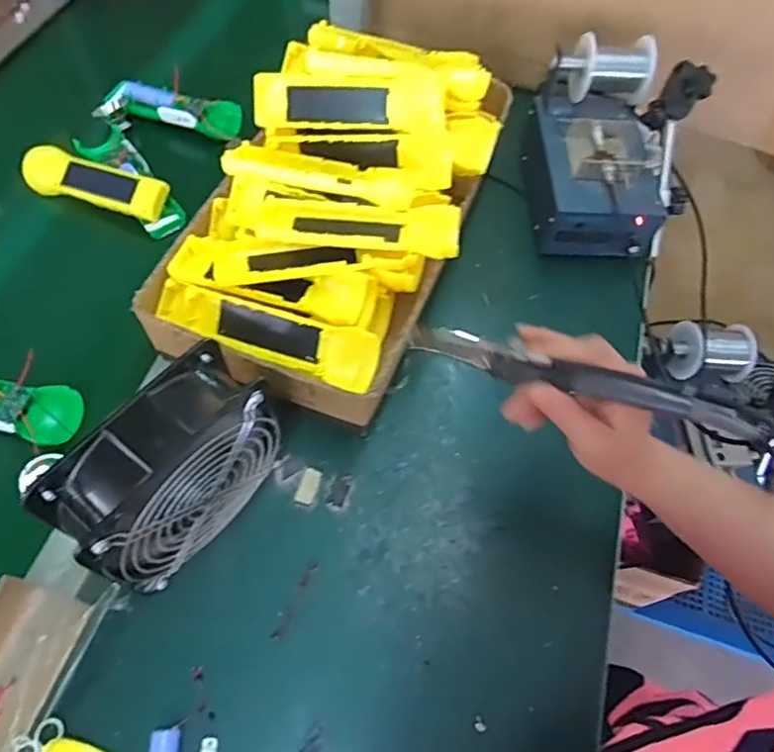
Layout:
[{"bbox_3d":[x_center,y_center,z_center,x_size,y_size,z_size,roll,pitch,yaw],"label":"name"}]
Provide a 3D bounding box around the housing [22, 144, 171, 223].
[{"bbox_3d":[-0.310,-0.204,0.610,0.167,0.034,0.042,22,63,8],"label":"housing"}]

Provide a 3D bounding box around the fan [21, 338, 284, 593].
[{"bbox_3d":[-0.146,0.069,0.406,0.063,0.152,0.145,38,66,15],"label":"fan"}]

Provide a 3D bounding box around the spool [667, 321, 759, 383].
[{"bbox_3d":[0.363,-0.026,0.643,0.088,0.052,0.053,5,62,-1],"label":"spool"}]

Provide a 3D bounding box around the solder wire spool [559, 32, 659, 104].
[{"bbox_3d":[0.231,-0.317,0.604,0.077,0.063,0.054,-3,62,-6],"label":"solder wire spool"}]

